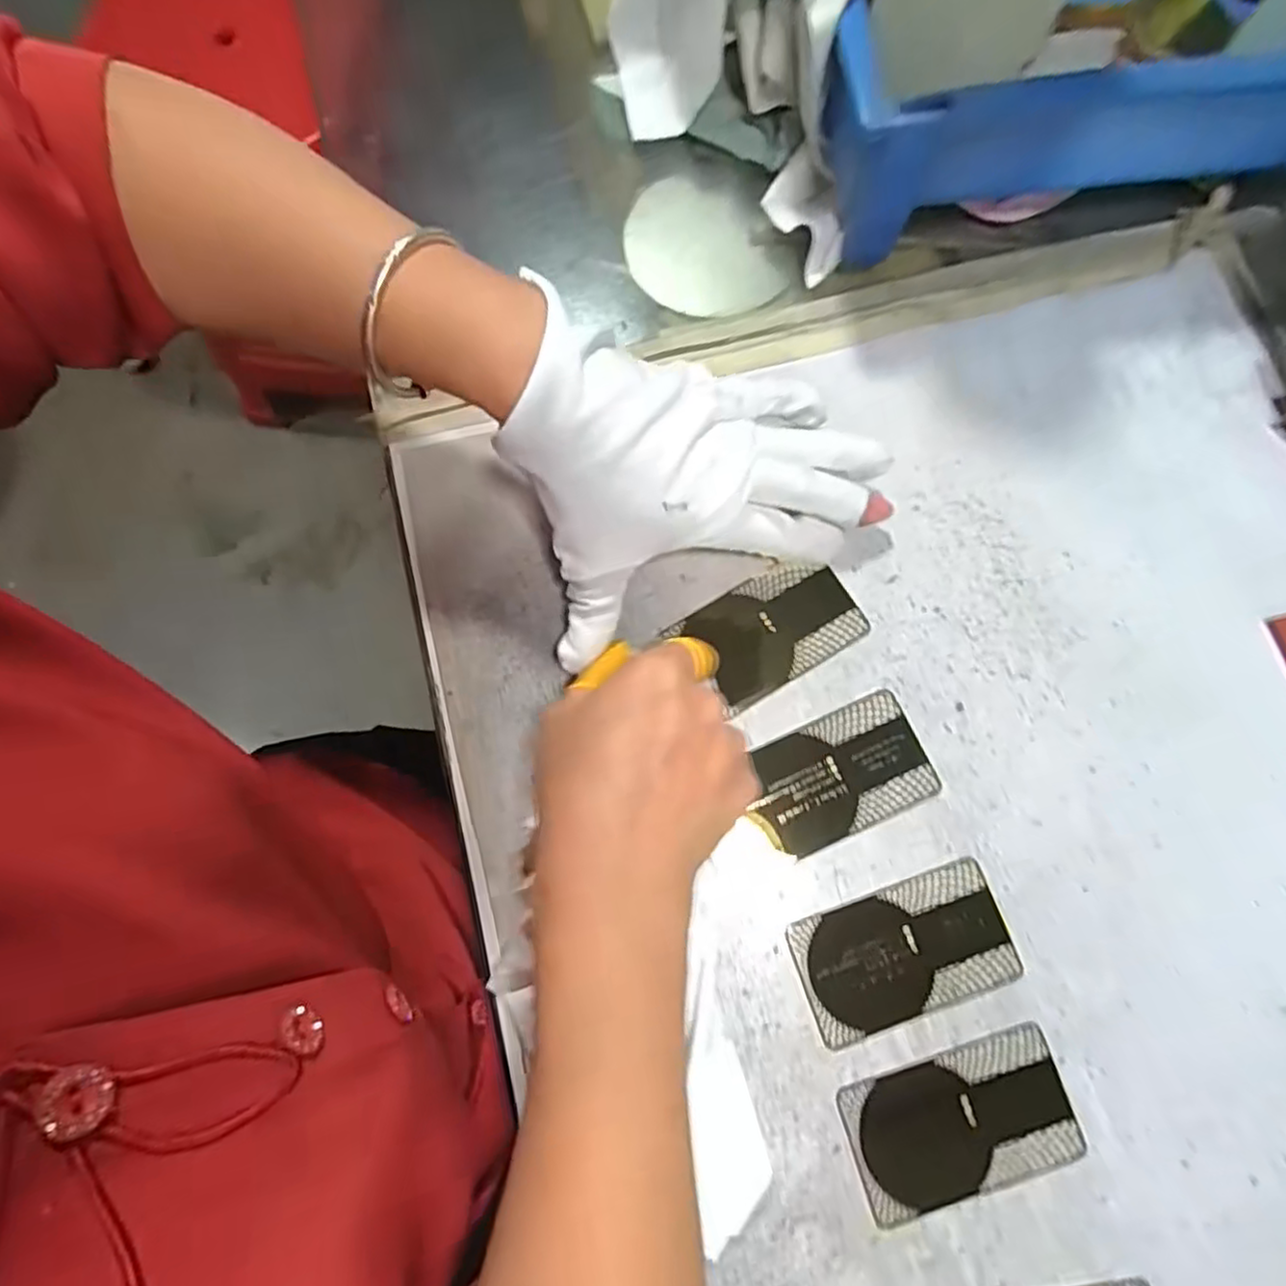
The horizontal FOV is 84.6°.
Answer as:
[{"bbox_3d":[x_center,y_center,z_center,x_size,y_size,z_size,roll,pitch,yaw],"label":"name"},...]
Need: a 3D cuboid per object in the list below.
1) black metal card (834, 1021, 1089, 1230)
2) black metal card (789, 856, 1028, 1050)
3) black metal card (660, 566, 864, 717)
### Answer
[{"bbox_3d":[0.123,0.185,0.271,0.086,0.004,0.049,-16,77,-4],"label":"black metal card"},{"bbox_3d":[0.106,0.125,0.284,0.085,0.004,0.048,-18,77,-4],"label":"black metal card"},{"bbox_3d":[0.059,-0.006,0.317,0.075,0.004,0.050,-31,79,-7],"label":"black metal card"}]

